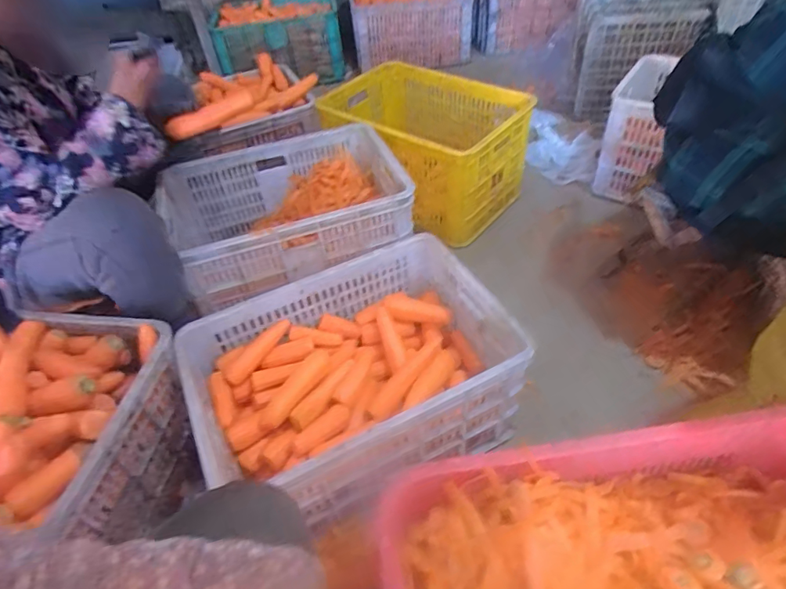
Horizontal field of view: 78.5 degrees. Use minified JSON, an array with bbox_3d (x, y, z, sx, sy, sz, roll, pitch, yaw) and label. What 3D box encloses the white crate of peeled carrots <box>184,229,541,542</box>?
[{"bbox_3d":[-0.070,0.130,0.836,0.505,0.204,0.359,-21,47,-14],"label":"white crate of peeled carrots"}]

